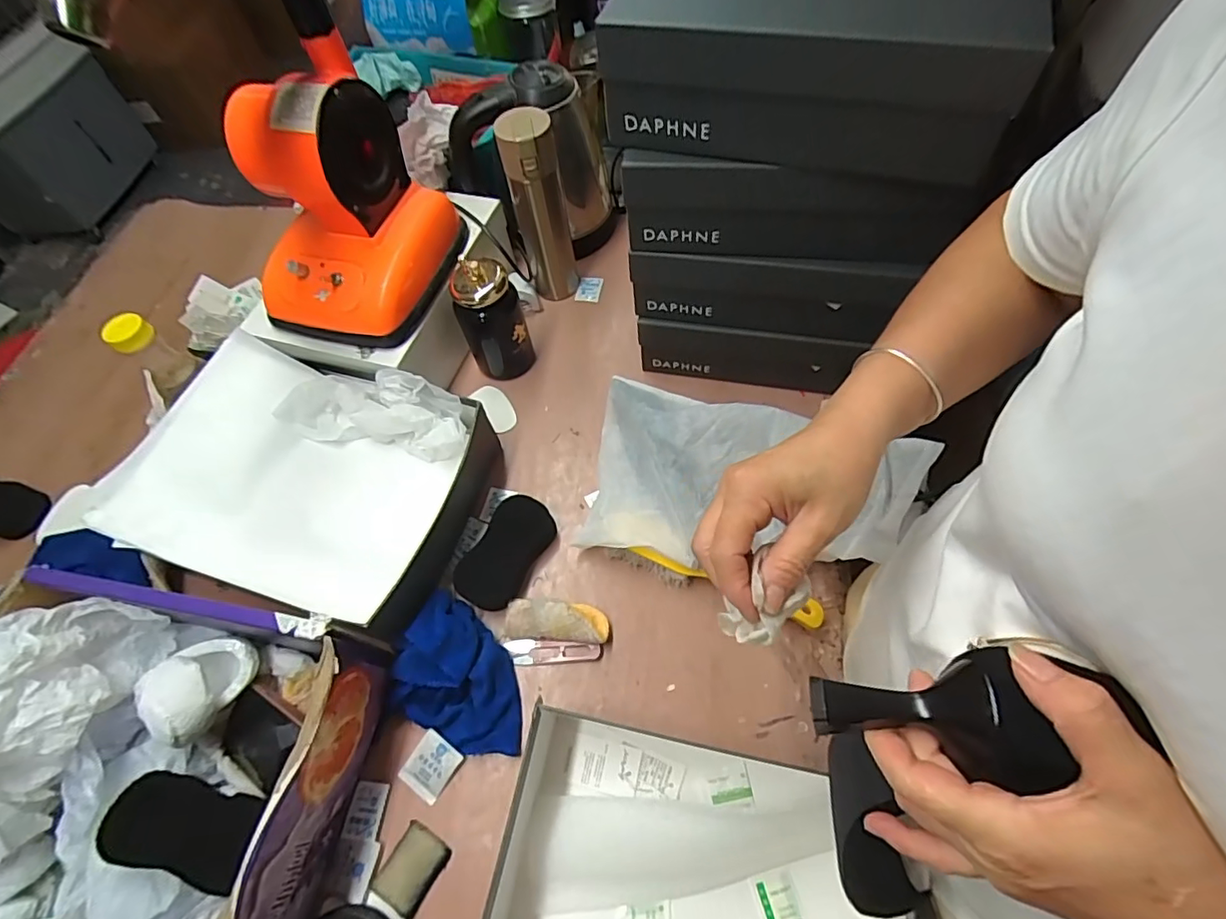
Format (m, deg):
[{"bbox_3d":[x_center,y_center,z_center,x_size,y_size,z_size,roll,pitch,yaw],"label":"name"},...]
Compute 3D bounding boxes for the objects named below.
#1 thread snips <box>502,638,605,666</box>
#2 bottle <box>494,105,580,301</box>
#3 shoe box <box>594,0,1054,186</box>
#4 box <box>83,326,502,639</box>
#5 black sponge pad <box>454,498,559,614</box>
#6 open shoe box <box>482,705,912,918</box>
[{"bbox_3d":[-0.062,0.196,0.566,0.099,0.010,0.025,-3,61,3],"label":"thread snips"},{"bbox_3d":[-0.093,-0.320,0.719,0.067,0.250,0.072,-13,61,-3],"label":"bottle"},{"bbox_3d":[0.160,-0.339,0.447,0.297,0.102,0.177,15,64,12],"label":"shoe box"},{"bbox_3d":[-0.322,0.026,0.609,0.315,0.125,0.258,15,64,12],"label":"box"},{"bbox_3d":[-0.117,0.101,0.605,0.064,0.032,0.126,24,66,16],"label":"black sponge pad"},{"bbox_3d":[0.070,0.337,0.435,0.316,0.080,0.186,11,63,10],"label":"open shoe box"}]

